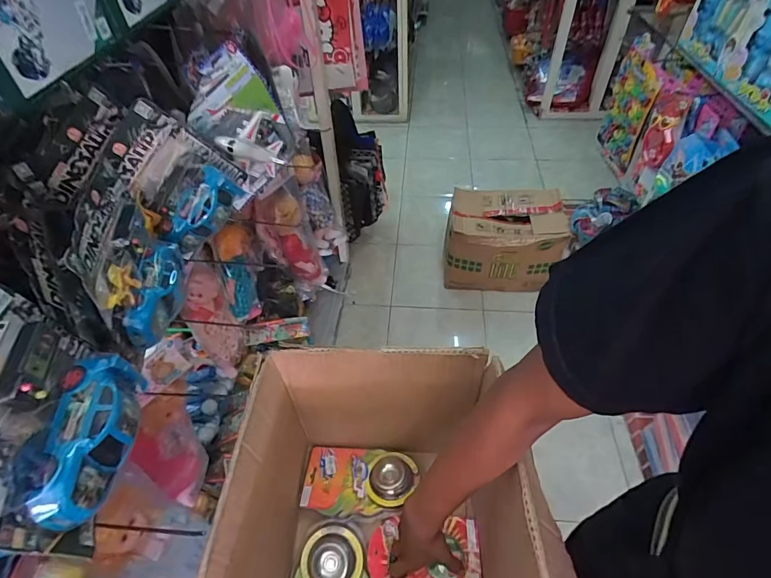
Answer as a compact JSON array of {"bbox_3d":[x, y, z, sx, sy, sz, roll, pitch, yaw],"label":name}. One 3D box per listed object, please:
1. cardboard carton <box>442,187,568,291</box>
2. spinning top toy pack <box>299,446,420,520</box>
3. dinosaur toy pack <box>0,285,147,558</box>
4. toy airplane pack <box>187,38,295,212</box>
[{"bbox_3d":[0.475,-0.199,1.707,0.434,0.314,0.322,8,49,9],"label":"cardboard carton"},{"bbox_3d":[-0.041,0.304,0.668,0.177,0.037,0.109,2,48,4],"label":"spinning top toy pack"},{"bbox_3d":[-0.301,0.107,0.367,0.087,0.178,0.192,-12,49,-9],"label":"dinosaur toy pack"},{"bbox_3d":[-0.249,-0.294,0.769,0.081,0.236,0.174,24,53,21],"label":"toy airplane pack"}]

